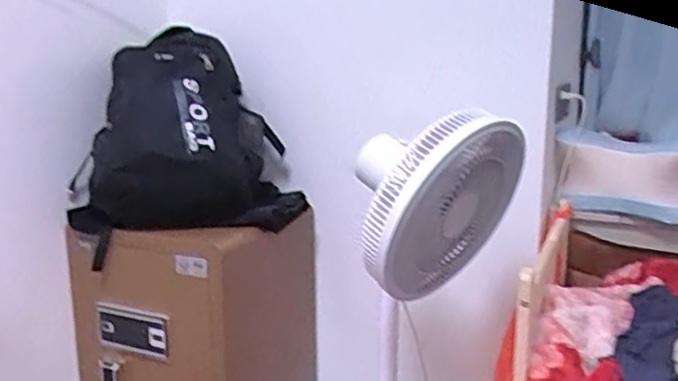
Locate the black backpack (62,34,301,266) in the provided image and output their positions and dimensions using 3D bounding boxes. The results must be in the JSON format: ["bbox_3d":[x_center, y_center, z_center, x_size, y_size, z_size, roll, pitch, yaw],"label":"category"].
[{"bbox_3d":[-0.303,-0.120,1.327,0.393,0.377,0.262,4,13,21],"label":"black backpack"}]

